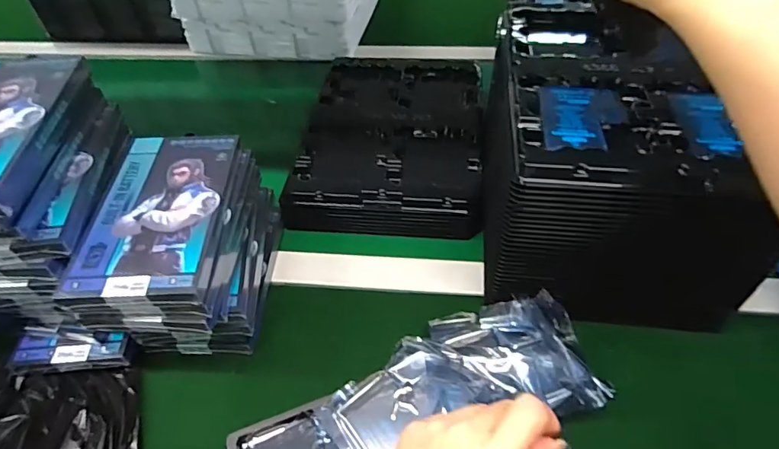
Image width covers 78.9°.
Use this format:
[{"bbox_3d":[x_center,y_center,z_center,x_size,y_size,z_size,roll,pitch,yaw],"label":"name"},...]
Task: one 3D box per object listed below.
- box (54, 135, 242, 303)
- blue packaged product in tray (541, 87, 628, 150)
[{"bbox_3d":[-0.179,-0.013,0.373,0.095,0.016,0.164,-2,47,0],"label":"box"},{"bbox_3d":[0.156,-0.086,0.378,0.065,0.004,0.087,6,48,8],"label":"blue packaged product in tray"}]

